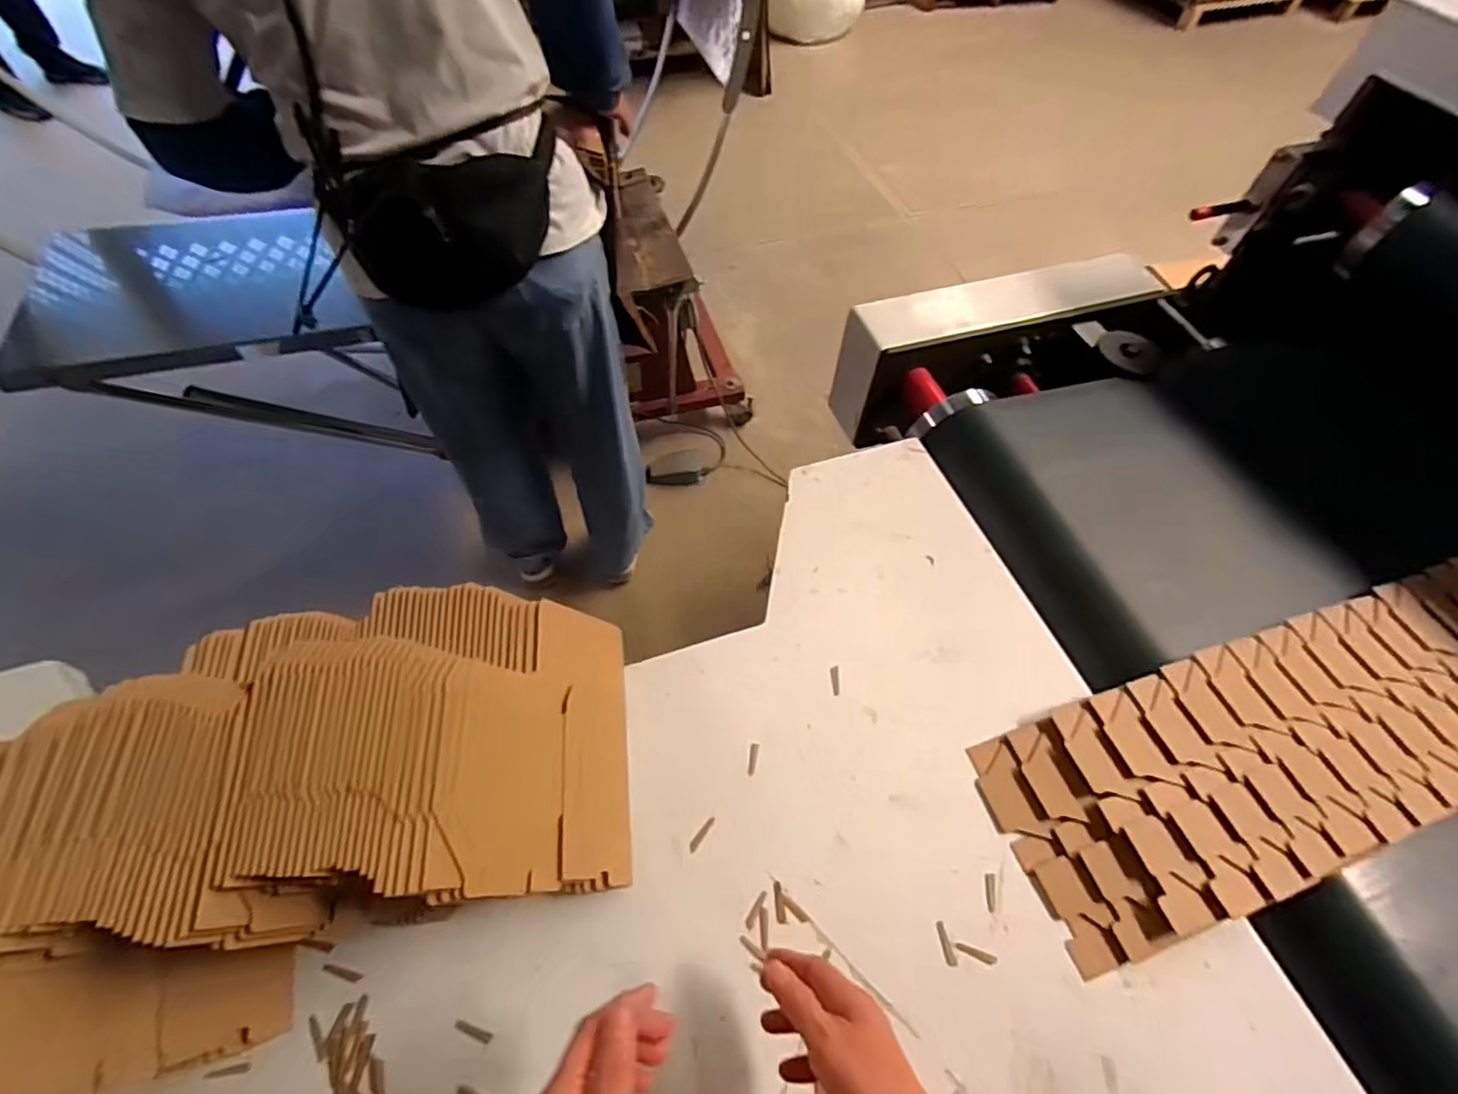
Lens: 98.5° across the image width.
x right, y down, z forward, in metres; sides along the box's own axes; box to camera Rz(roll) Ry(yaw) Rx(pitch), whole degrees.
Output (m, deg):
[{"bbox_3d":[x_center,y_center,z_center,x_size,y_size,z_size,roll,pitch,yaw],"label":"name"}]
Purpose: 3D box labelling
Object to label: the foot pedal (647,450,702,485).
[{"bbox_3d":[-0.158,-0.233,1.809,0.154,0.030,0.125,0,58,-2],"label":"foot pedal"}]

